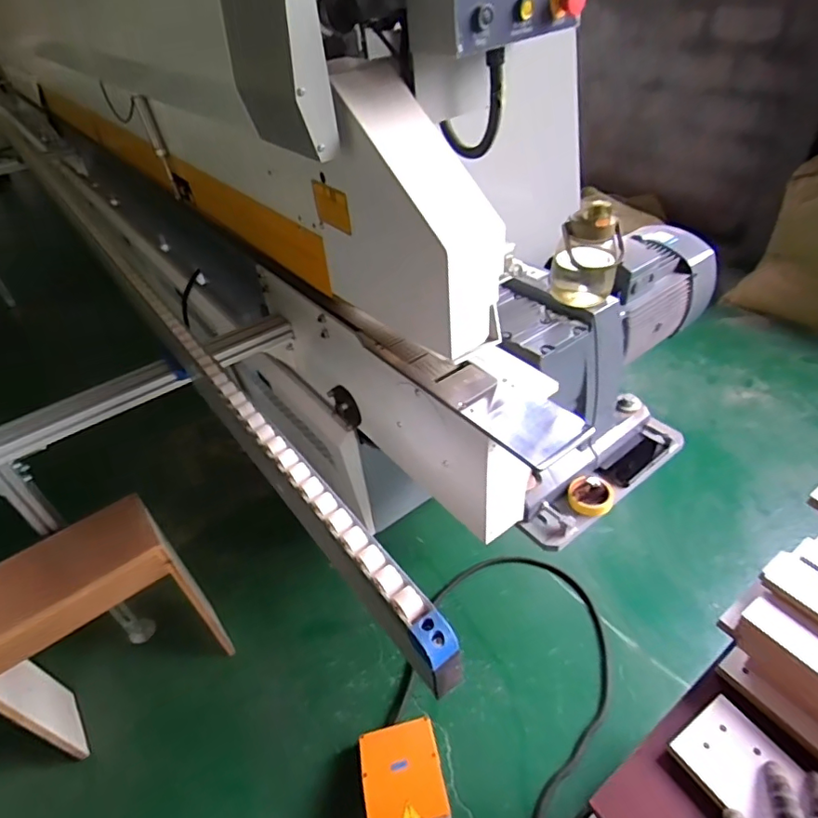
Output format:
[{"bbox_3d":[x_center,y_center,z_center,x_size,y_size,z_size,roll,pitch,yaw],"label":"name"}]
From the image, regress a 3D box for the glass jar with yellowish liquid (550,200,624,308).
[{"bbox_3d":[0.331,-0.284,0.996,0.121,0.185,0.096,8,43,16],"label":"glass jar with yellowish liquid"}]

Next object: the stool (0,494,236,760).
[{"bbox_3d":[-0.743,0.528,1.299,0.434,0.530,0.187,-31,47,-25],"label":"stool"}]

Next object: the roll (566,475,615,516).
[{"bbox_3d":[0.405,0.192,1.188,0.101,0.040,0.110,7,43,14],"label":"roll"}]

